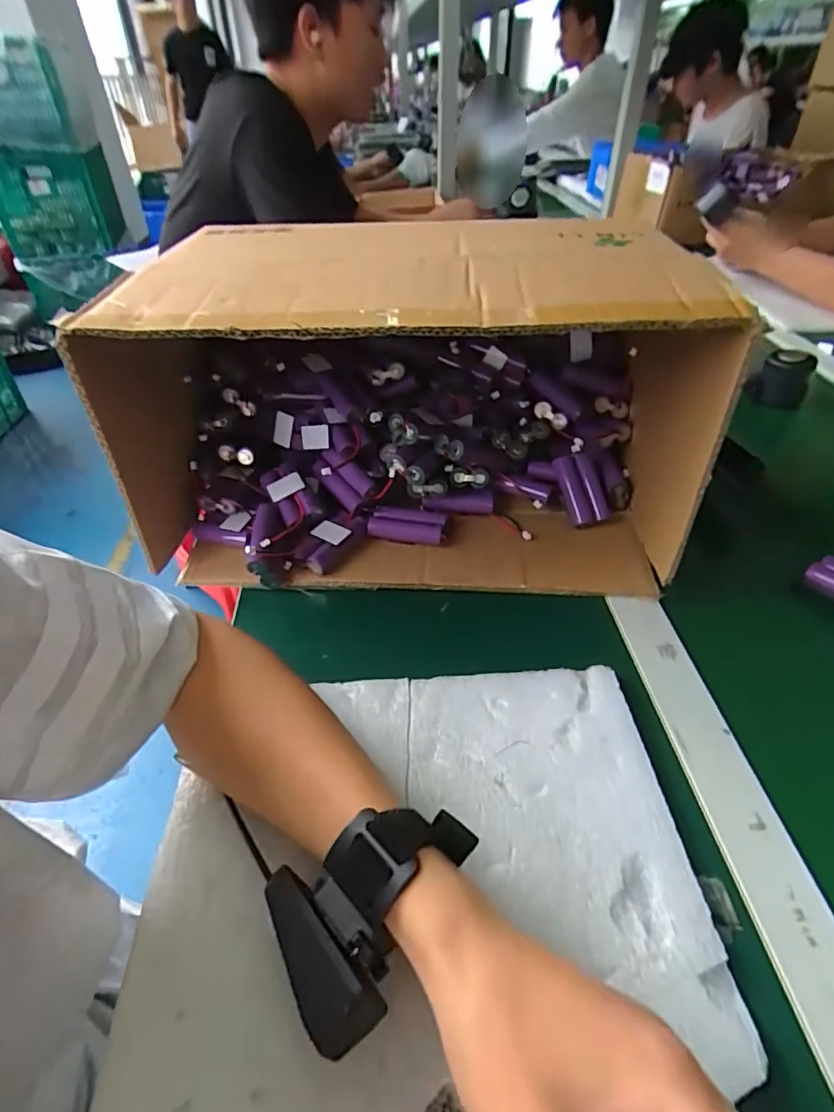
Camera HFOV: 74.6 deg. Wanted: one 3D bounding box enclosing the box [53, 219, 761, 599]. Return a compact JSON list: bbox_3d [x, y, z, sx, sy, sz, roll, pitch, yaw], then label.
[{"bbox_3d":[-0.012,-0.138,0.467,0.436,0.223,0.251,1,43,1],"label":"box"}]

